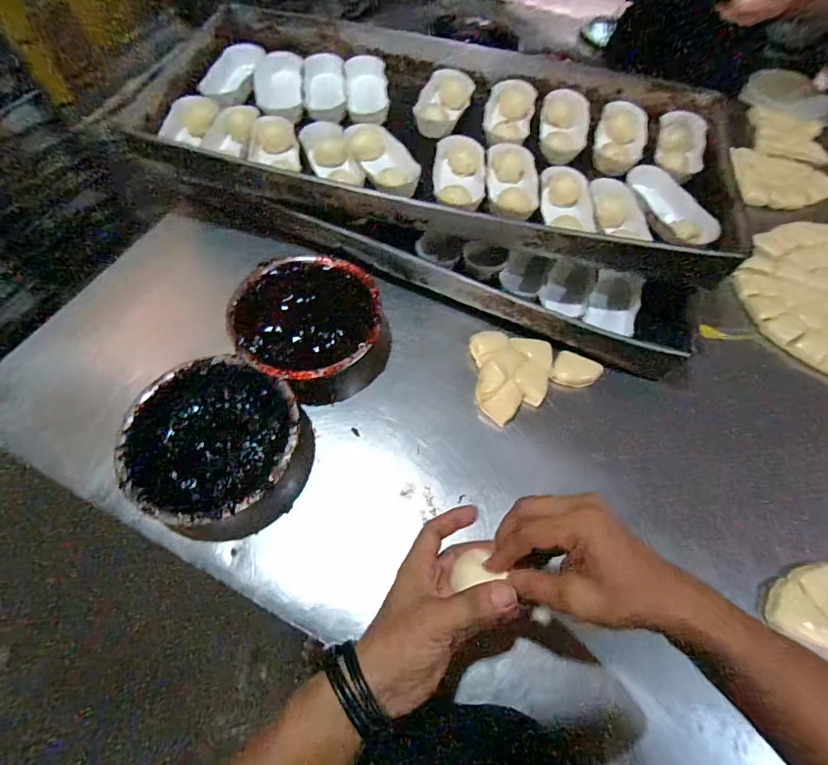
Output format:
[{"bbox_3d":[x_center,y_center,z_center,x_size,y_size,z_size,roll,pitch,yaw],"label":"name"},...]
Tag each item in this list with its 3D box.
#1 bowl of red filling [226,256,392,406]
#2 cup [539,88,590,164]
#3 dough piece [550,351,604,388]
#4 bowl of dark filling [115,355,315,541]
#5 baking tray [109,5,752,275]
[{"bbox_3d":[-0.132,-0.072,0.575,0.180,0.083,0.189,0,62,-1],"label":"bowl of red filling"},{"bbox_3d":[0.236,-0.401,0.696,0.074,0.041,0.137,11,63,5],"label":"cup"},{"bbox_3d":[0.217,-0.015,0.583,0.065,0.017,0.045,10,63,4],"label":"dough piece"},{"bbox_3d":[-0.216,0.073,0.496,0.185,0.068,0.176,0,62,-1],"label":"bowl of dark filling"},{"bbox_3d":[0.030,-0.386,0.668,0.819,0.085,0.394,14,63,6],"label":"baking tray"}]

